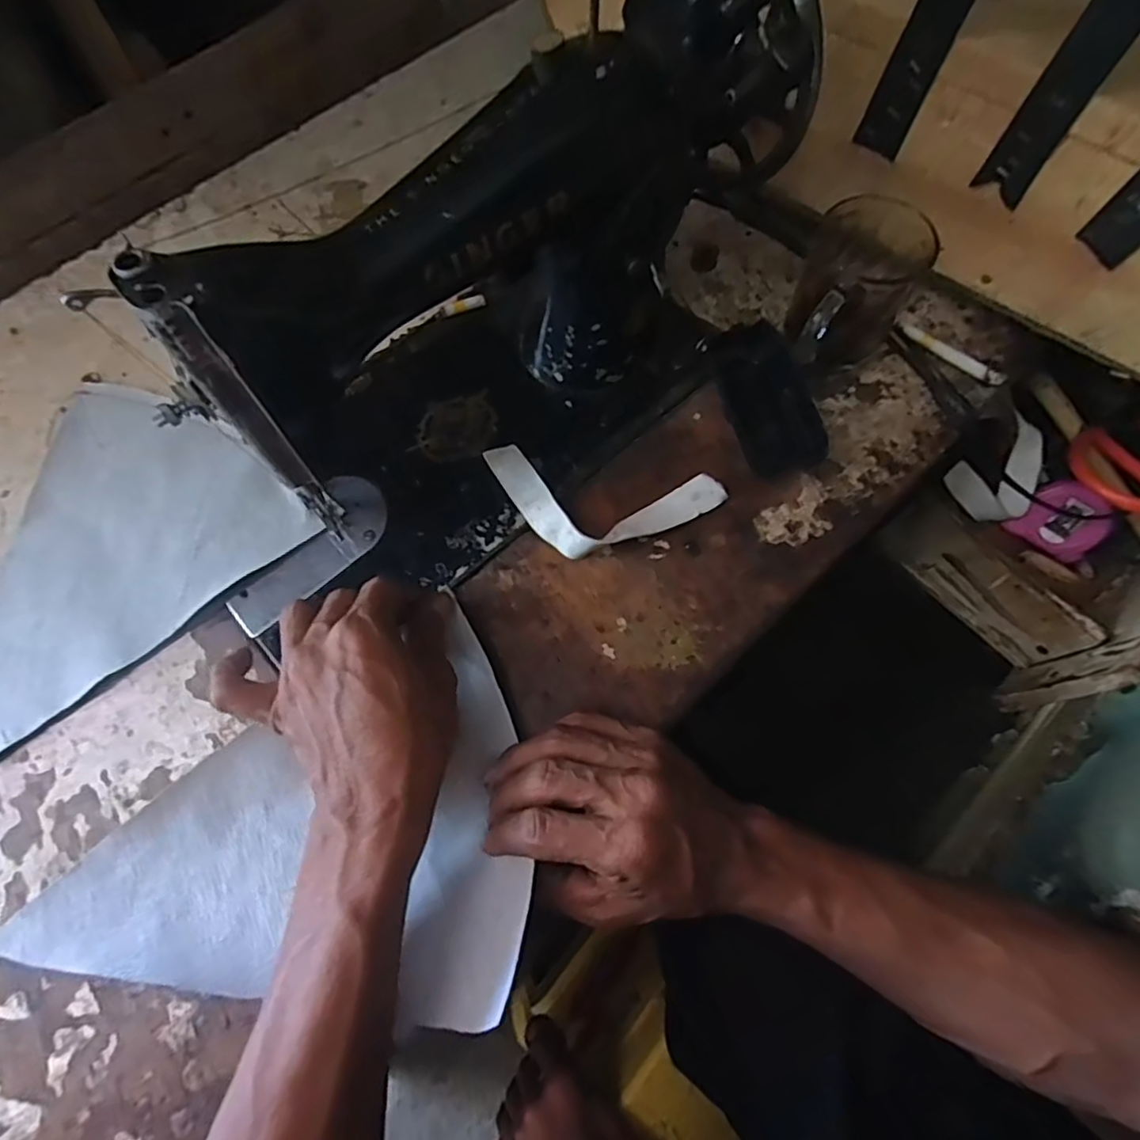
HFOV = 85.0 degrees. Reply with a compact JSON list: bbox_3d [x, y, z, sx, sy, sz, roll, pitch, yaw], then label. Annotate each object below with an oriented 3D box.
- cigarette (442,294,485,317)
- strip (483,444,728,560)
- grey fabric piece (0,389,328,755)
[{"bbox_3d":[-0.081,-0.201,0.472,0.034,0.008,0.006,-17,69,-6],"label":"cigarette"},{"bbox_3d":[0.016,-0.041,0.401,0.156,0.020,0.071,13,69,6],"label":"strip"},{"bbox_3d":[-0.323,-0.012,0.399,0.259,0.007,0.186,-39,72,-14],"label":"grey fabric piece"}]

